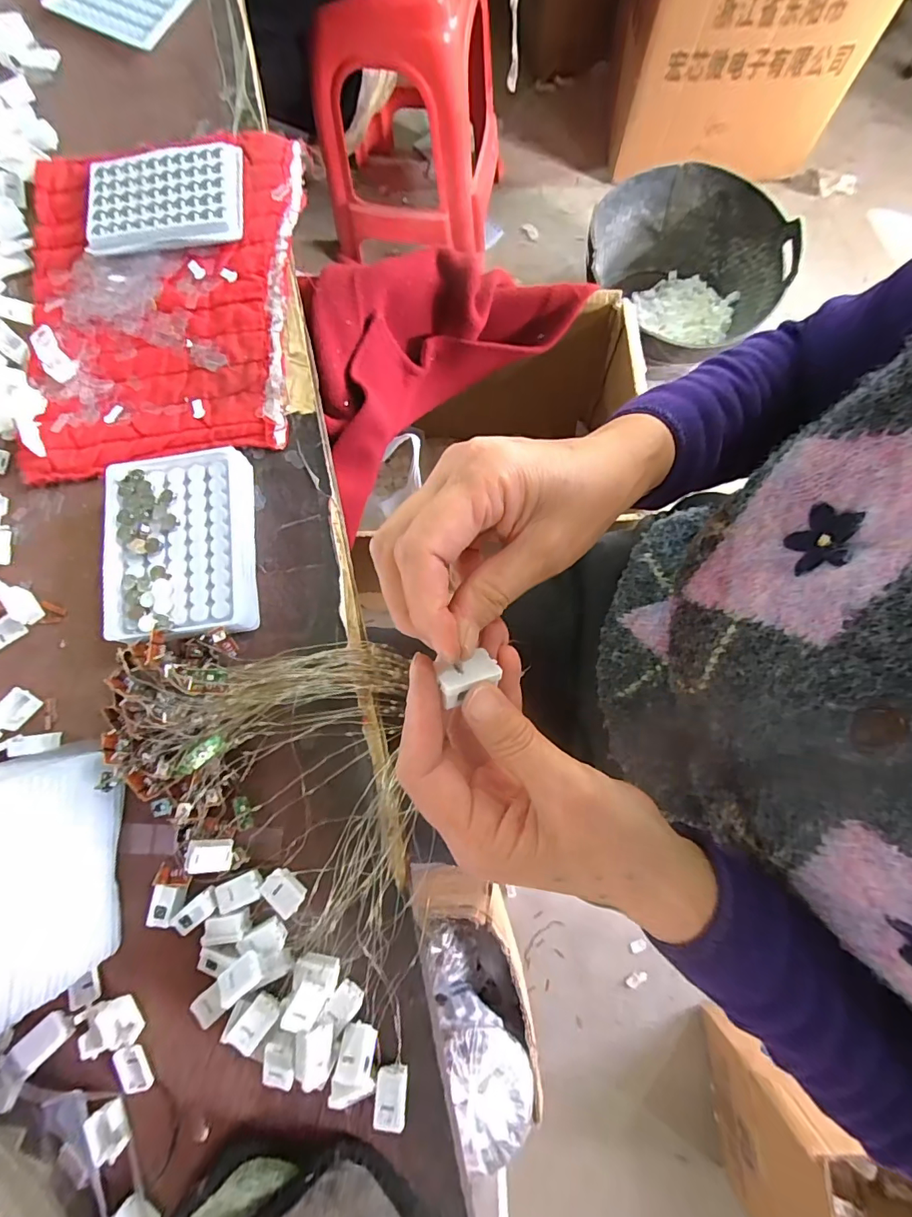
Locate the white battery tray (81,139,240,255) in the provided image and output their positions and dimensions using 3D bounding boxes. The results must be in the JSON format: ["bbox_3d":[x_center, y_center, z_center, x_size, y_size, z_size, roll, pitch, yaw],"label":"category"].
[{"bbox_3d":[-0.251,-0.355,0.416,0.130,0.016,0.096,-7,79,0],"label":"white battery tray"}]

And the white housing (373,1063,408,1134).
[{"bbox_3d":[-0.038,0.289,0.285,0.019,0.015,0.025,2,79,2],"label":"white housing"}]

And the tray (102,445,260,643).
[{"bbox_3d":[-0.200,-0.045,0.352,0.107,0.027,0.132,-7,79,0],"label":"tray"}]

